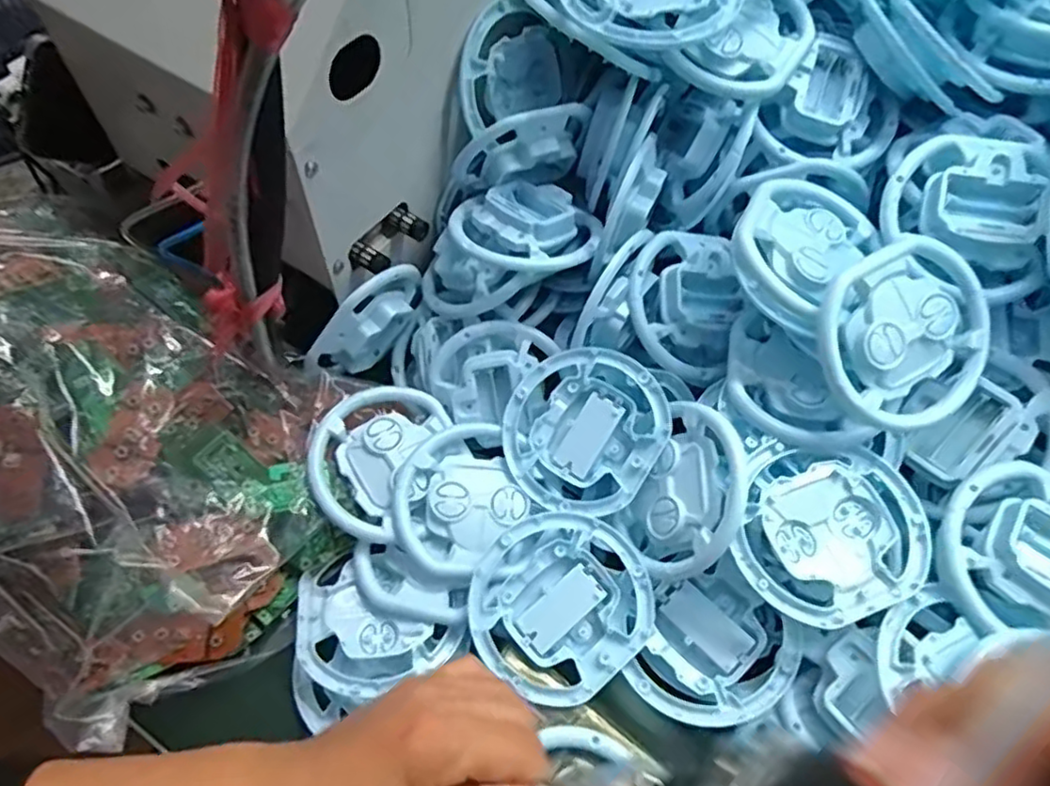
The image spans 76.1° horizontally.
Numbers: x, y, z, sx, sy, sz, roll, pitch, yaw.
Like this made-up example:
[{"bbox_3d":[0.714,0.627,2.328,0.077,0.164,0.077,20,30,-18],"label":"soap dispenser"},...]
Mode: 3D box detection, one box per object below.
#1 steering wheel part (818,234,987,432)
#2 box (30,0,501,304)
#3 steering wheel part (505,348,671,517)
[{"bbox_3d":[0.209,-0.030,0.366,0.097,0.011,0.100,-1,96,-12],"label":"steering wheel part"},{"bbox_3d":[-0.118,-0.264,0.457,0.222,0.196,0.297,33,64,17],"label":"box"},{"bbox_3d":[0.038,0.024,0.428,0.099,0.013,0.103,-4,77,17],"label":"steering wheel part"}]

